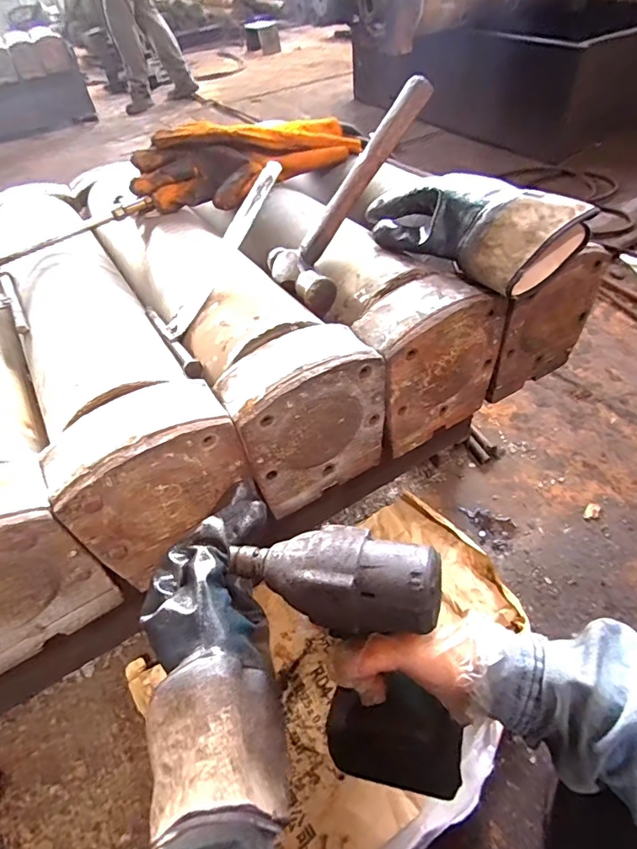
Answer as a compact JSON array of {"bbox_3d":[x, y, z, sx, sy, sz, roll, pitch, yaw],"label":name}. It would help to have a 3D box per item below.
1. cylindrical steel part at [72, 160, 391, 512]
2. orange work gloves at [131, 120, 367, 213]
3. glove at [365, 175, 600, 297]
[{"bbox_3d":[-0.173,-0.193,0.694,0.157,0.176,0.696,-27,51,-17],"label":"cylindrical steel part"},{"bbox_3d":[-0.091,-0.419,0.722,0.378,0.078,0.123,-35,54,-24],"label":"orange work gloves"},{"bbox_3d":[0.158,-0.226,0.533,0.238,0.067,0.118,33,59,30],"label":"glove"}]

